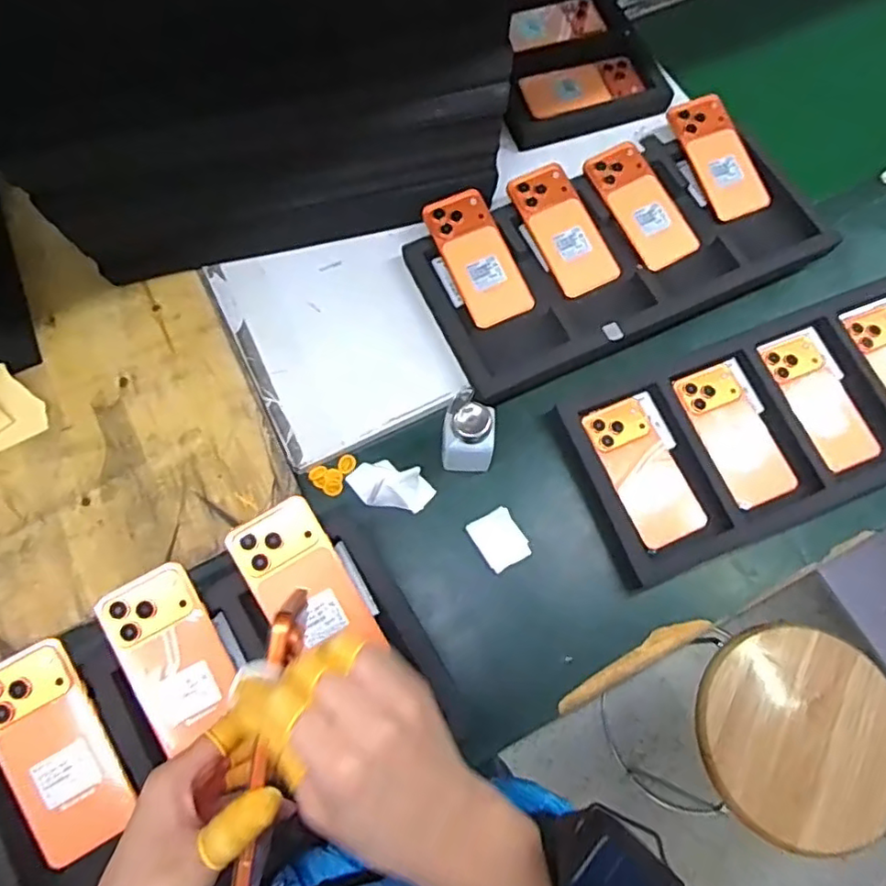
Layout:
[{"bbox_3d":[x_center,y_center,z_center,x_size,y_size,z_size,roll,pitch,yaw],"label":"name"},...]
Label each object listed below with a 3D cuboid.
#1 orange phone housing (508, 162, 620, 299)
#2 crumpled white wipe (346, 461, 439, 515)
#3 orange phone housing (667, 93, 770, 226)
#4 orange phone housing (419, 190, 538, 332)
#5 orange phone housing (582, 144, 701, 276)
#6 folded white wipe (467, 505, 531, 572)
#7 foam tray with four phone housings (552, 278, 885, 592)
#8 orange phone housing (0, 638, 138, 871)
[{"bbox_3d":[0.148,-0.264,0.758,0.074,0.008,0.170,-28,87,-10],"label":"orange phone housing"},{"bbox_3d":[-0.059,0.047,0.694,0.095,0.018,0.051,9,71,3],"label":"crumpled white wipe"},{"bbox_3d":[0.364,-0.375,0.804,0.077,0.013,0.168,-25,87,-9],"label":"orange phone housing"},{"bbox_3d":[0.043,-0.224,0.742,0.081,0.010,0.168,-25,86,-9],"label":"orange phone housing"},{"bbox_3d":[0.251,-0.301,0.776,0.082,0.006,0.171,-29,85,-10],"label":"orange phone housing"},{"bbox_3d":[0.063,0.108,0.682,0.052,0.007,0.061,-30,73,-10],"label":"folded white wipe"},{"bbox_3d":[0.410,-0.036,0.730,0.529,0.033,0.224,-21,72,-7],"label":"foam tray with four phone housings"},{"bbox_3d":[-0.311,0.245,0.492,0.071,0.007,0.164,-28,85,-14],"label":"orange phone housing"}]

